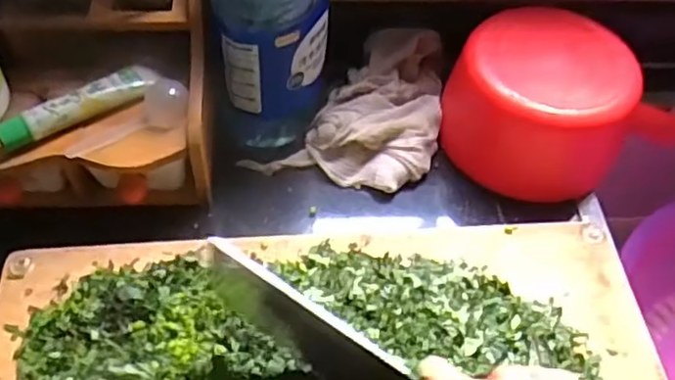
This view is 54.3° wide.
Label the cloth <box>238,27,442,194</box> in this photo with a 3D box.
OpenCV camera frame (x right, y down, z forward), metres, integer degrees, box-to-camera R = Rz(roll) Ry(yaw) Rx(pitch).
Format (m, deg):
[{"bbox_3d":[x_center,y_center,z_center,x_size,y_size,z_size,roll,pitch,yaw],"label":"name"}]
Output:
[{"bbox_3d":[0.019,-0.086,0.623,0.158,0.061,0.161,9,54,4],"label":"cloth"}]

